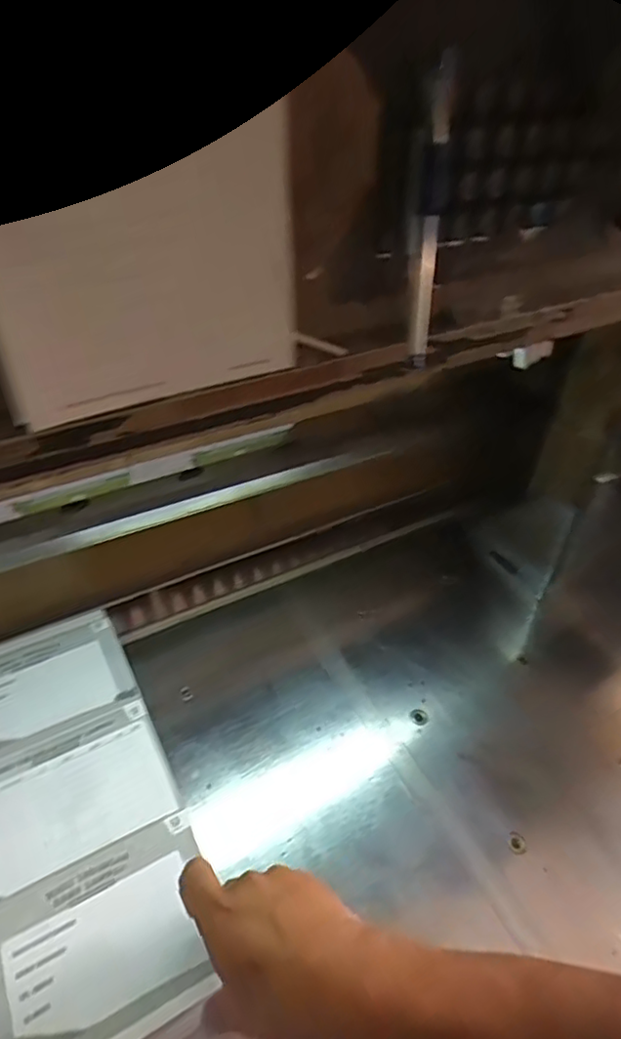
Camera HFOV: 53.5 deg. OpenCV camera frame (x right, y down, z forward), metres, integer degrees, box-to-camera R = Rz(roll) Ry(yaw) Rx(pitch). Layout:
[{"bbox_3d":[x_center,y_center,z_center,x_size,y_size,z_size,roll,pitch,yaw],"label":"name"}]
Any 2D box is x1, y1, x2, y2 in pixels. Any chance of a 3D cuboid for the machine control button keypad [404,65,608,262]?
[{"bbox_3d":[0.103,-0.184,0.319,0.118,0.073,0.017,-17,46,-20],"label":"machine control button keypad"}]

